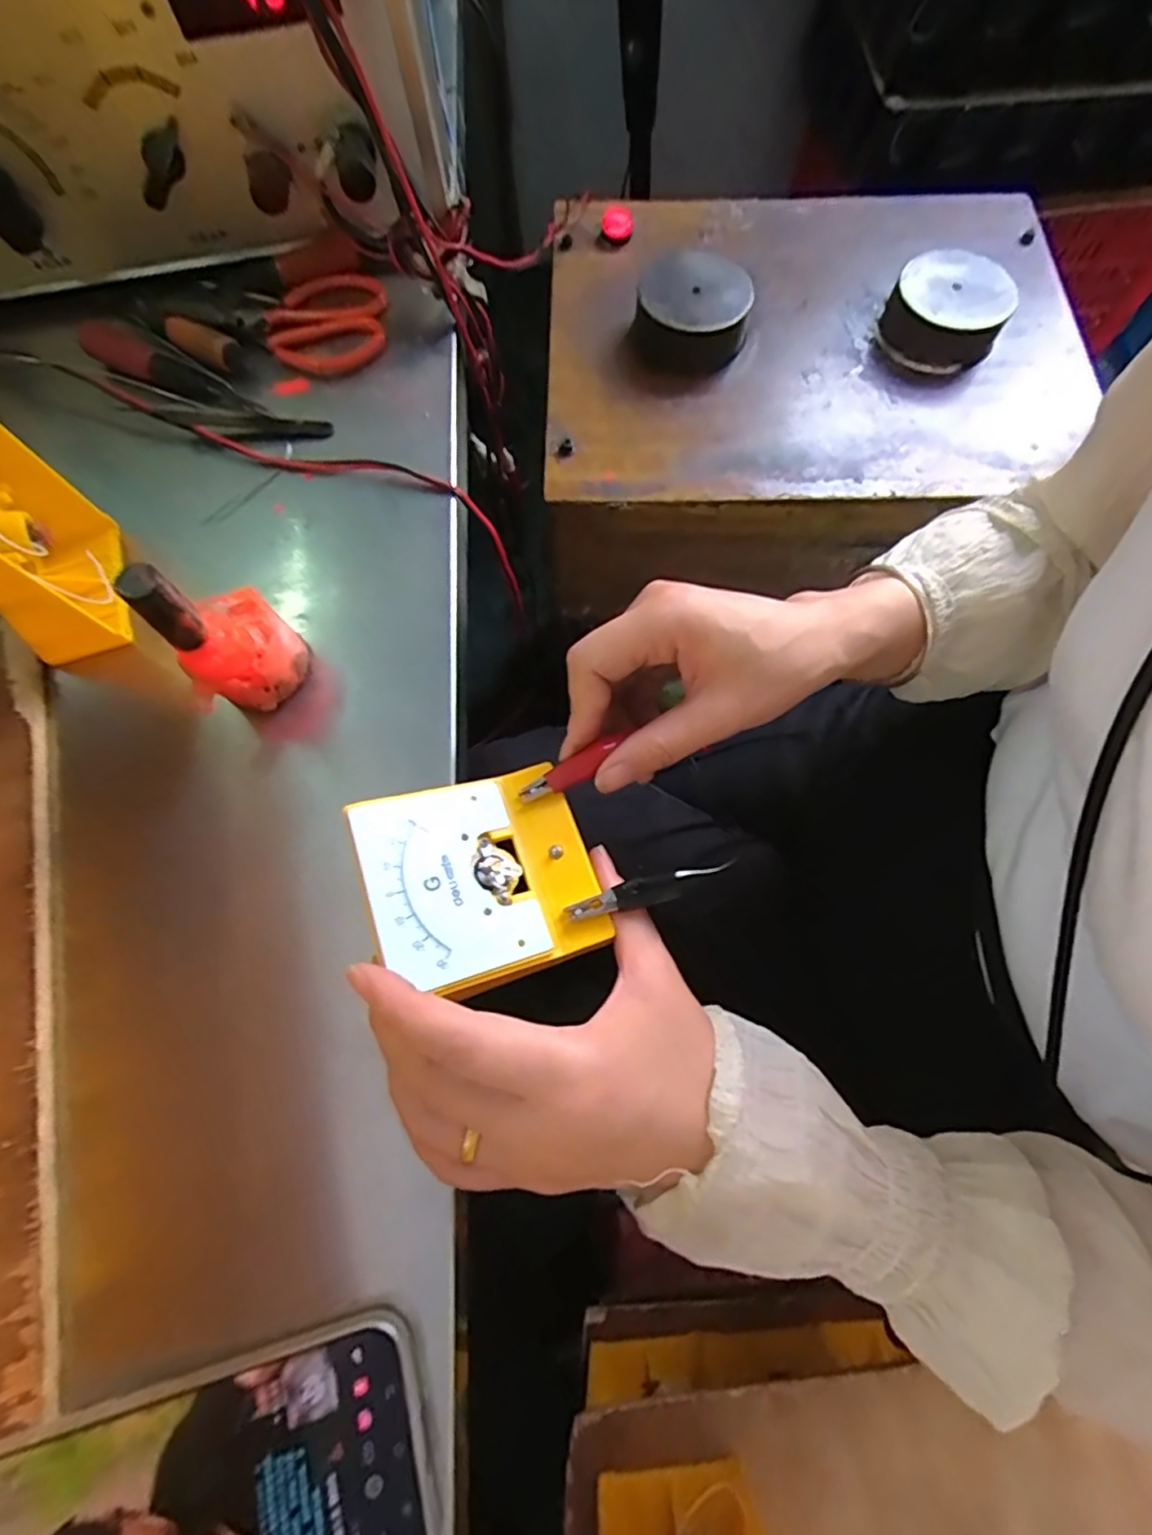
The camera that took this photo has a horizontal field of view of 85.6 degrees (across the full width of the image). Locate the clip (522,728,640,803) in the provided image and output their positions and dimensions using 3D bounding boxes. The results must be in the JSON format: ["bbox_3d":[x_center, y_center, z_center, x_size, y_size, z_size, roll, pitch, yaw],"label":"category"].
[{"bbox_3d":[0.001,0.000,0.269,0.054,0.005,0.013,-31,72,-5],"label":"clip"}]

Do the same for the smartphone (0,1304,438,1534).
[{"bbox_3d":[-0.127,0.246,0.202,0.153,0.017,0.077,-18,71,-3],"label":"smartphone"}]

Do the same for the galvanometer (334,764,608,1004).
[{"bbox_3d":[-0.042,0.049,0.259,0.087,0.038,0.080,-12,67,-28],"label":"galvanometer"}]

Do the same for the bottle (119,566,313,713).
[{"bbox_3d":[-0.159,-0.065,0.271,0.044,0.085,0.045,42,78,15],"label":"bottle"}]

